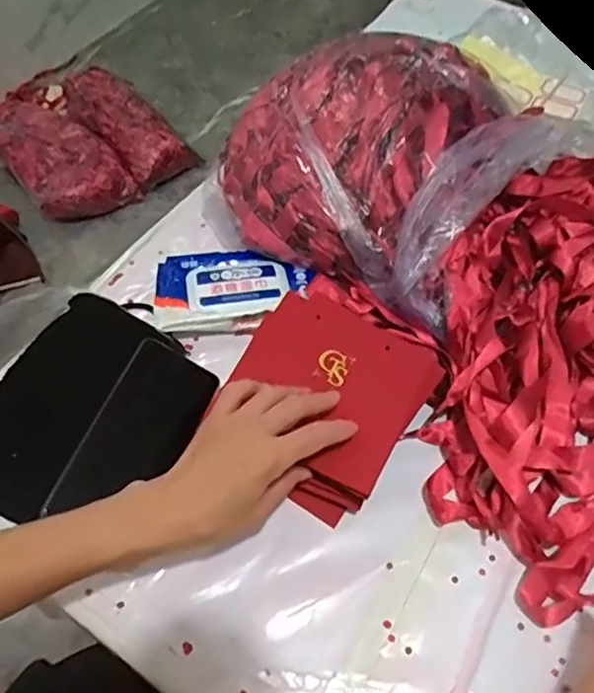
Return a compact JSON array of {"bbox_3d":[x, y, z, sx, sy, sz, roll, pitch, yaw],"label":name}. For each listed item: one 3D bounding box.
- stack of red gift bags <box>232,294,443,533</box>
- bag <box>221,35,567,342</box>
[{"bbox_3d":[0.019,0.040,0.494,0.147,0.051,0.157,30,62,16],"label":"stack of red gift bags"},{"bbox_3d":[0.082,-0.187,0.576,0.270,0.122,0.250,30,62,16],"label":"bag"}]

